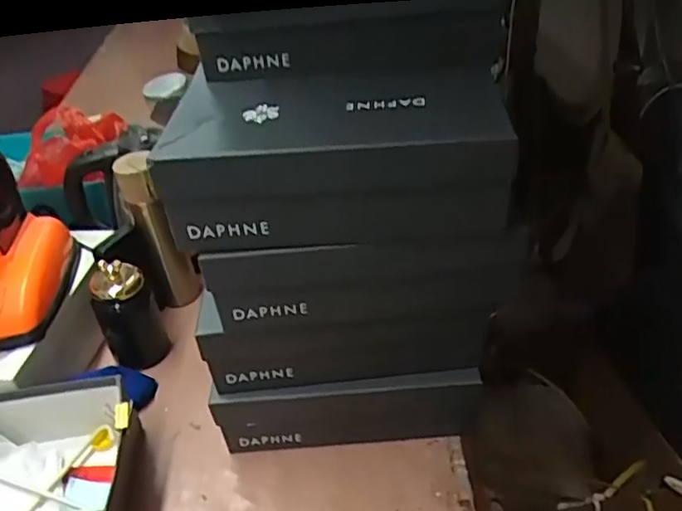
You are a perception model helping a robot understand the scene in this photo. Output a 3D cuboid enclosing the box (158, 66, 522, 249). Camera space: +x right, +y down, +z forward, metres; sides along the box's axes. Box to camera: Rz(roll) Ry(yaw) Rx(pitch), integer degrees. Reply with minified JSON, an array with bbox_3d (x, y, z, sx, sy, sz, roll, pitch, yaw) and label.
[{"bbox_3d":[-0.002,-0.084,0.567,0.300,0.104,0.150,-1,38,8],"label":"box"}]

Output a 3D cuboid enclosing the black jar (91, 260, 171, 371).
[{"bbox_3d":[-0.280,0.081,0.825,0.070,0.158,0.061,-27,42,-24],"label":"black jar"}]

